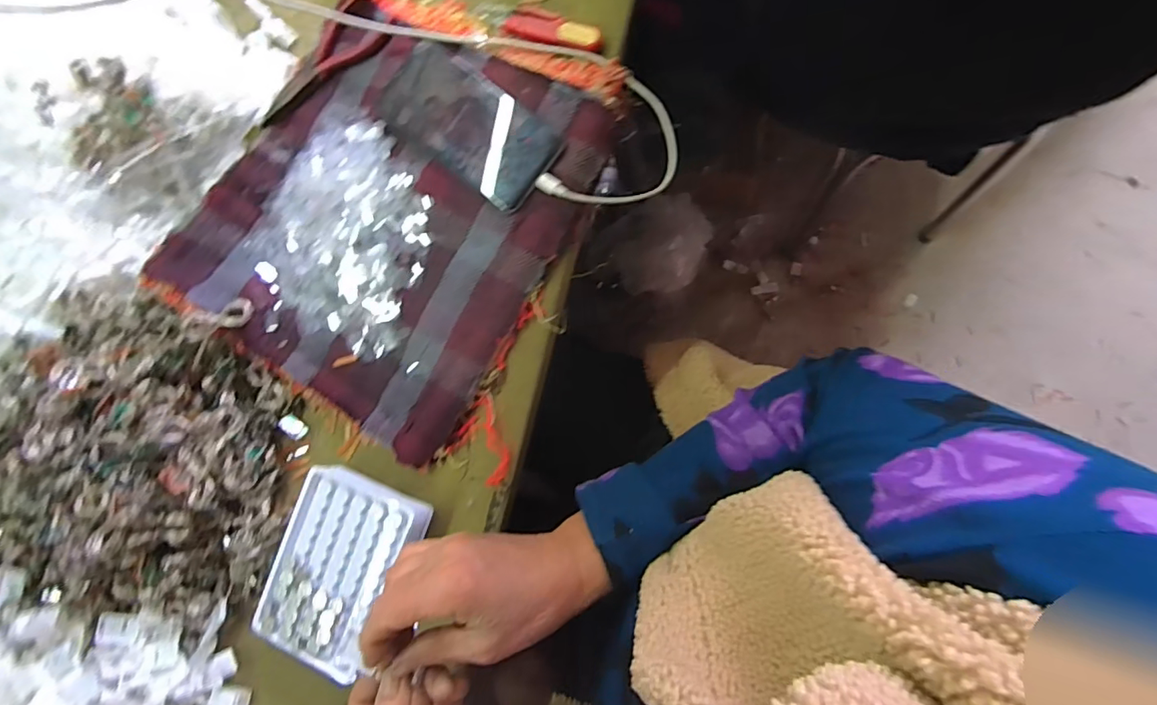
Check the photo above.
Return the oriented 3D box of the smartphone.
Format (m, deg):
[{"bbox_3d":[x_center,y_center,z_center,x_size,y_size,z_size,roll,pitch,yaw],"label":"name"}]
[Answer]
[{"bbox_3d":[-0.090,-0.186,0.431,0.158,0.013,0.077,38,91,13],"label":"smartphone"}]

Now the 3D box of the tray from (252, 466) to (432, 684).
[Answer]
[{"bbox_3d":[-0.181,0.161,0.401,0.095,0.019,0.134,21,86,7],"label":"tray"}]

